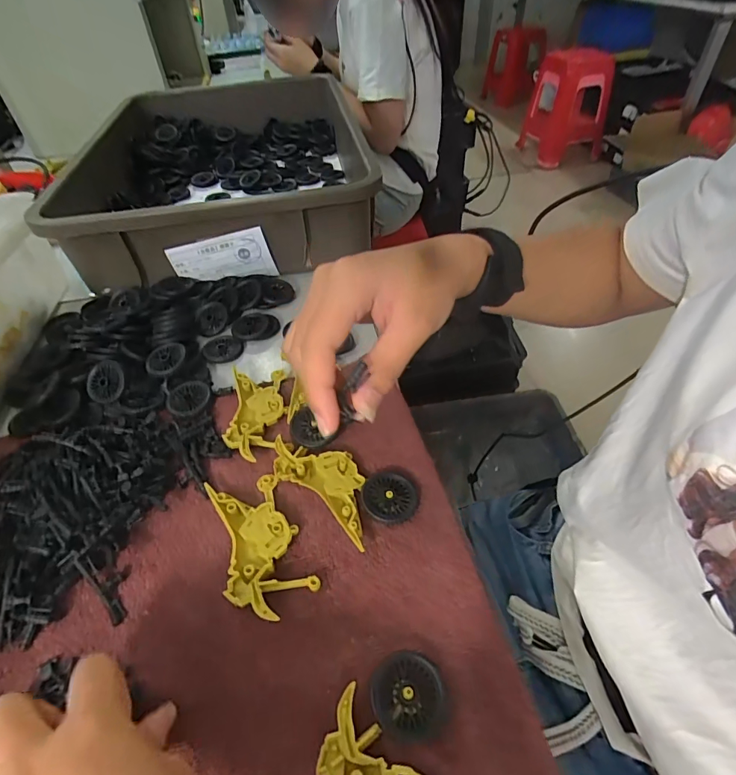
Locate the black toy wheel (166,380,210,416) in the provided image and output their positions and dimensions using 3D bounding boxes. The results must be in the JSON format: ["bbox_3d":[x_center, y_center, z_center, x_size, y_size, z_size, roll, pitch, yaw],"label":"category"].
[{"bbox_3d":[-0.154,0.010,0.370,0.034,0.008,0.036,2,44,-2],"label":"black toy wheel"}]

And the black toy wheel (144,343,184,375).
[{"bbox_3d":[-0.184,-0.028,0.393,0.034,0.008,0.038,-14,47,-9],"label":"black toy wheel"}]

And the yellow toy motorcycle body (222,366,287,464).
[{"bbox_3d":[-0.091,0.022,0.356,0.045,0.013,0.094,-5,46,-1],"label":"yellow toy motorcycle body"}]

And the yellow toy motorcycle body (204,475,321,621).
[{"bbox_3d":[-0.071,0.099,0.280,0.048,0.011,0.098,-22,49,-16],"label":"yellow toy motorcycle body"}]

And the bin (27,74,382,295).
[{"bbox_3d":[-0.203,-0.362,0.668,0.391,0.109,0.629,-4,46,0],"label":"bin"}]

